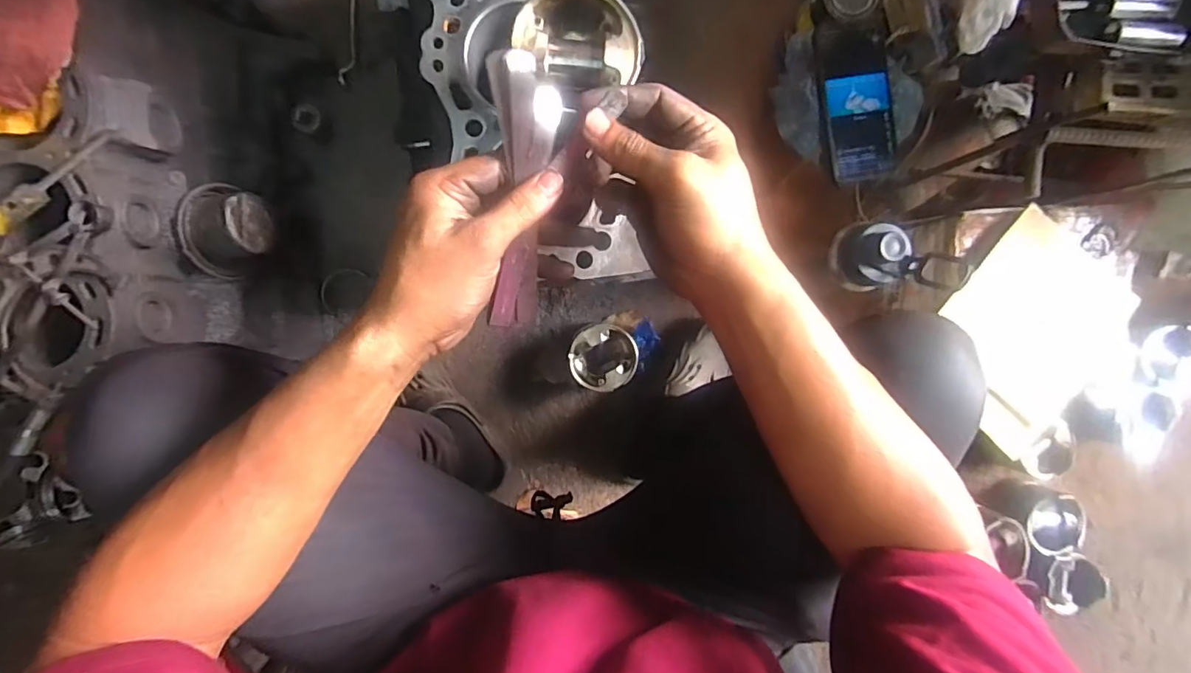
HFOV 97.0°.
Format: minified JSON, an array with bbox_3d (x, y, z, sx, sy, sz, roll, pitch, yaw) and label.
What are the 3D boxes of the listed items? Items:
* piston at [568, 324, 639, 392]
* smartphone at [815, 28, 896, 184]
[{"bbox_3d":[0.007,0.026,0.743,0.086,0.081,0.088,0,92,-5],"label":"piston"},{"bbox_3d":[0.289,-0.253,0.578,0.077,0.012,0.161,-8,93,-5],"label":"smartphone"}]

